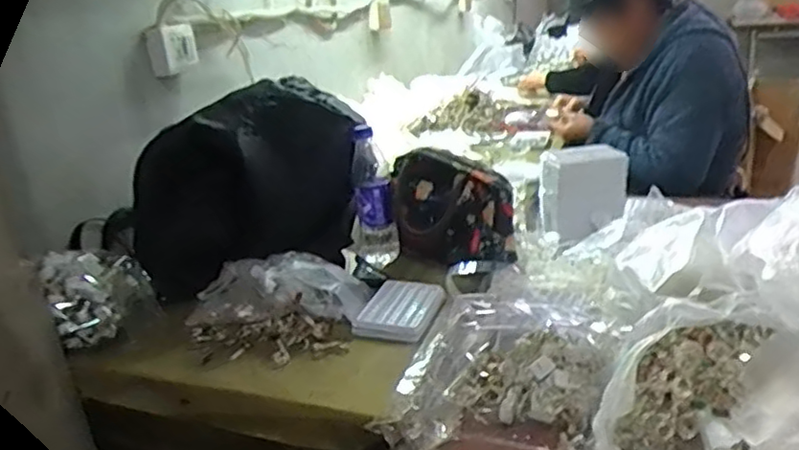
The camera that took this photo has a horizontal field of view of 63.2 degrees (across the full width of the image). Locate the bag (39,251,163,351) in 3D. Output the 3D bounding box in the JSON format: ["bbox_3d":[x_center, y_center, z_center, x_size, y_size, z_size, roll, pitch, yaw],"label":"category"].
[{"bbox_3d":[-0.430,0.114,0.928,0.152,0.115,0.113,-7,22,-2],"label":"bag"}]

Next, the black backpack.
[{"bbox_3d":[-0.315,-0.056,1.154,0.496,0.325,0.134,-4,21,6],"label":"black backpack"}]

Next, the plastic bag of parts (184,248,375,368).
[{"bbox_3d":[-0.188,0.110,0.909,0.261,0.088,0.171,-1,21,12],"label":"plastic bag of parts"}]

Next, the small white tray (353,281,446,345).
[{"bbox_3d":[0.007,0.119,0.914,0.106,0.029,0.126,3,23,23],"label":"small white tray"}]

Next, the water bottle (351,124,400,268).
[{"bbox_3d":[-0.044,-0.039,1.102,0.072,0.234,0.063,-7,21,-2],"label":"water bottle"}]

